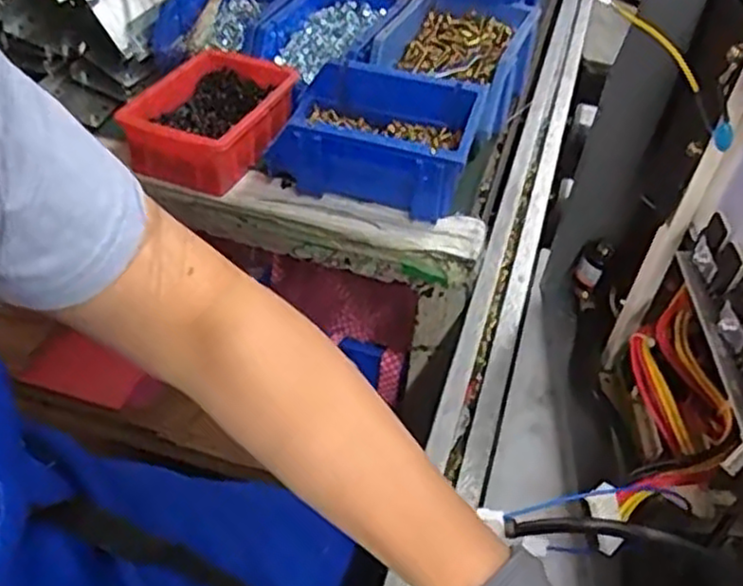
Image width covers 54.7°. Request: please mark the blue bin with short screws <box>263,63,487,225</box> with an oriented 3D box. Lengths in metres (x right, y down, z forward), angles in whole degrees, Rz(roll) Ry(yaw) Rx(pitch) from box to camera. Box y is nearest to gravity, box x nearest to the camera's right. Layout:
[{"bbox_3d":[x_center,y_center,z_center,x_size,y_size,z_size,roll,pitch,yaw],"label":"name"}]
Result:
[{"bbox_3d":[0.002,-0.124,0.584,0.159,0.072,0.104,12,45,9],"label":"blue bin with short screws"}]

